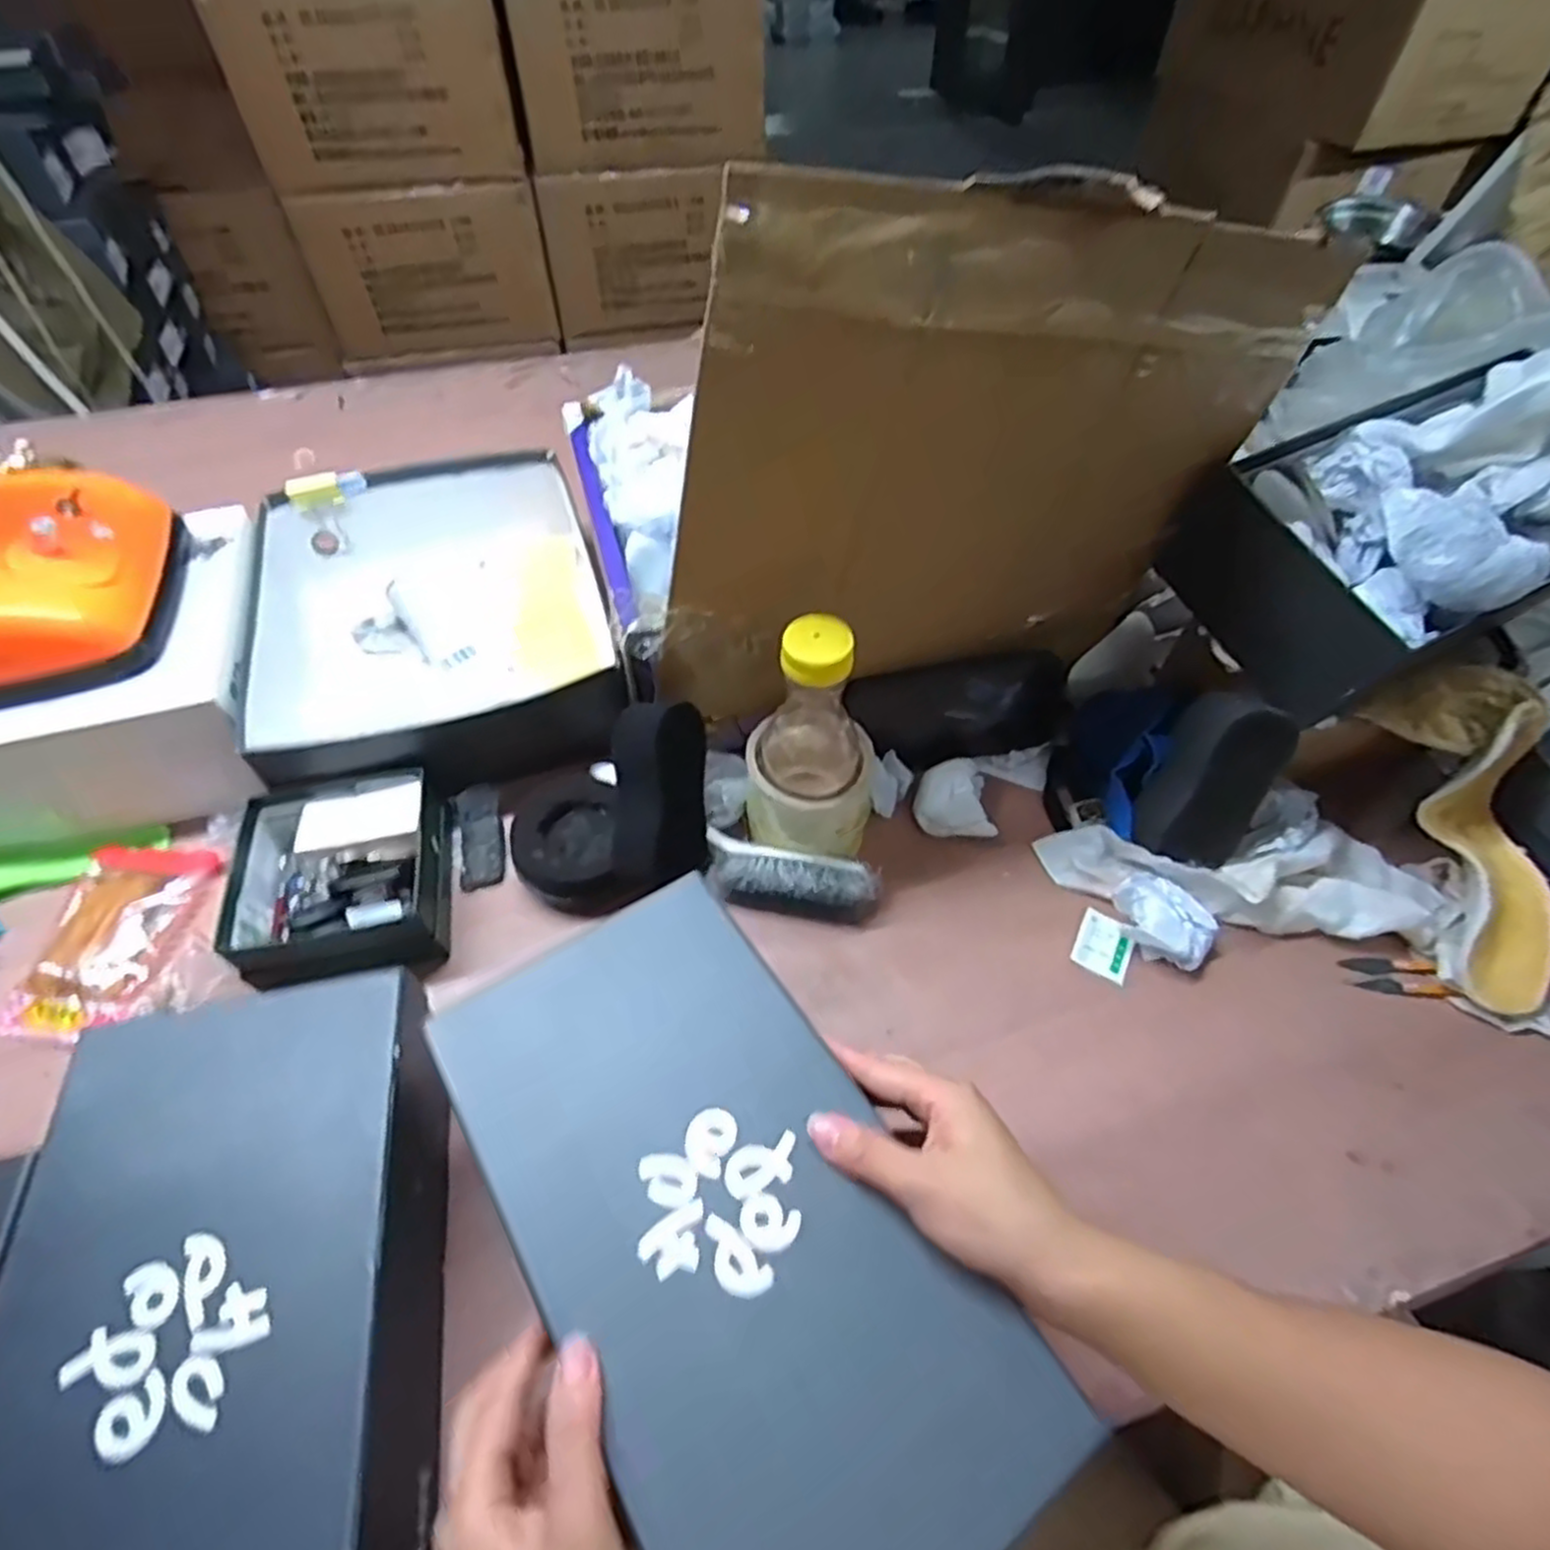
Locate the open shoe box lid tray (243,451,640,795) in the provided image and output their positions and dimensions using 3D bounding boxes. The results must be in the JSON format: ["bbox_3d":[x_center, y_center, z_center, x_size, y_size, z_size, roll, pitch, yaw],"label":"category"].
[{"bbox_3d":[-0.291,-0.135,0.661,0.259,0.087,0.330,-18,55,-14],"label":"open shoe box lid tray"}]

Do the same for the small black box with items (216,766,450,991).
[{"bbox_3d":[-0.290,0.070,0.526,0.124,0.051,0.141,-10,54,-9],"label":"small black box with items"}]

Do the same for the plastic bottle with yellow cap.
[{"bbox_3d":[0.026,-0.017,0.504,0.086,0.188,0.074,7,53,4],"label":"plastic bottle with yellow cap"}]

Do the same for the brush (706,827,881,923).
[{"bbox_3d":[0.010,0.072,0.536,0.122,0.031,0.040,13,54,8],"label":"brush"}]

